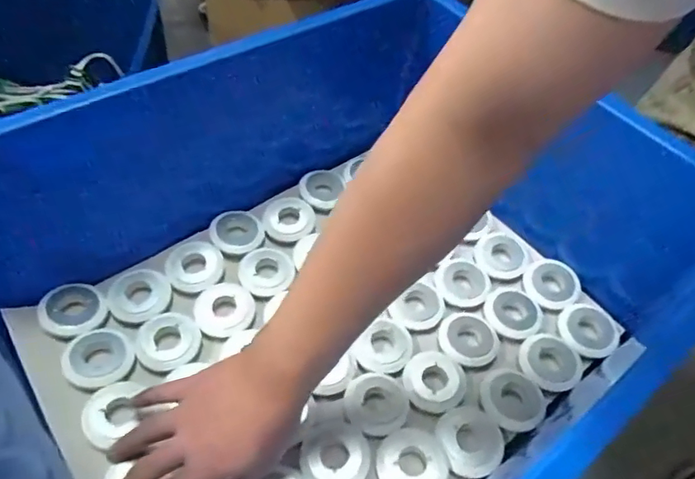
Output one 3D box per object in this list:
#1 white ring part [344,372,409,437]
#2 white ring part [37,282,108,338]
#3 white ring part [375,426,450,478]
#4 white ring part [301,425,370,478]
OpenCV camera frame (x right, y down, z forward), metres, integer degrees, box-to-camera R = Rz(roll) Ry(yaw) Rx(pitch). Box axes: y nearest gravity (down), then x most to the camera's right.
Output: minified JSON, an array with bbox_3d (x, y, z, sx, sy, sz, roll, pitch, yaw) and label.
[{"bbox_3d":[0.026,0.146,0.453,0.055,0.009,0.056,3,53,-4],"label":"white ring part"},{"bbox_3d":[-0.254,0.063,0.468,0.053,0.012,0.054,3,53,-4],"label":"white ring part"},{"bbox_3d":[0.053,0.185,0.417,0.057,0.008,0.057,3,53,-4],"label":"white ring part"},{"bbox_3d":[-0.010,0.183,0.422,0.055,0.012,0.053,3,53,-4],"label":"white ring part"}]

